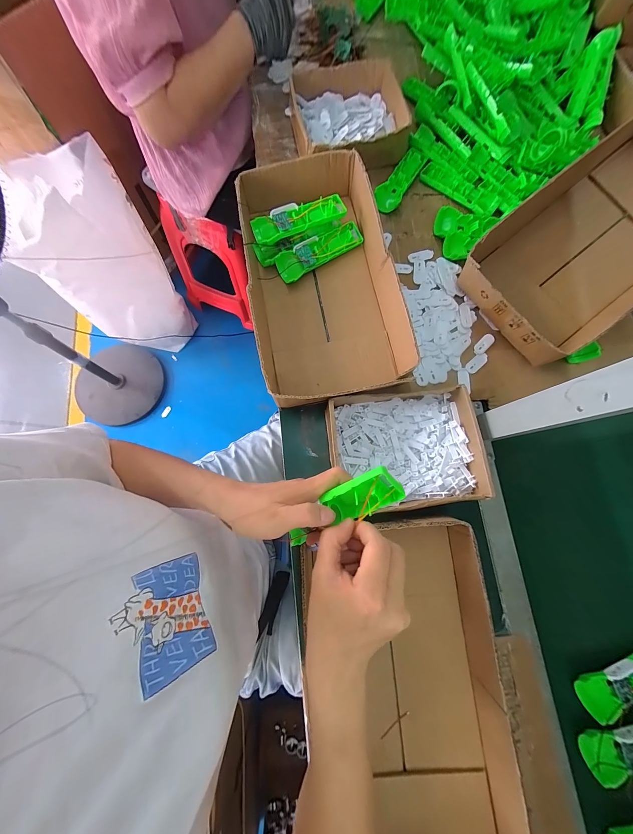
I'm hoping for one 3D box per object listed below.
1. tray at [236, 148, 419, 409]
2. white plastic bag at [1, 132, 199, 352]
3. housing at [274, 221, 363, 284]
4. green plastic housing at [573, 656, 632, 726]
[{"bbox_3d":[0.003,-0.226,0.466,0.227,0.074,0.429,-11,78,-3],"label":"tray"},{"bbox_3d":[-0.673,-0.469,0.971,0.262,0.606,0.272,-8,76,-4],"label":"white plastic bag"},{"bbox_3d":[0.004,-0.301,0.511,0.164,0.033,0.047,-31,80,-7],"label":"housing"},{"bbox_3d":[0.425,0.348,0.371,0.158,0.022,0.045,-22,79,-5],"label":"green plastic housing"}]

